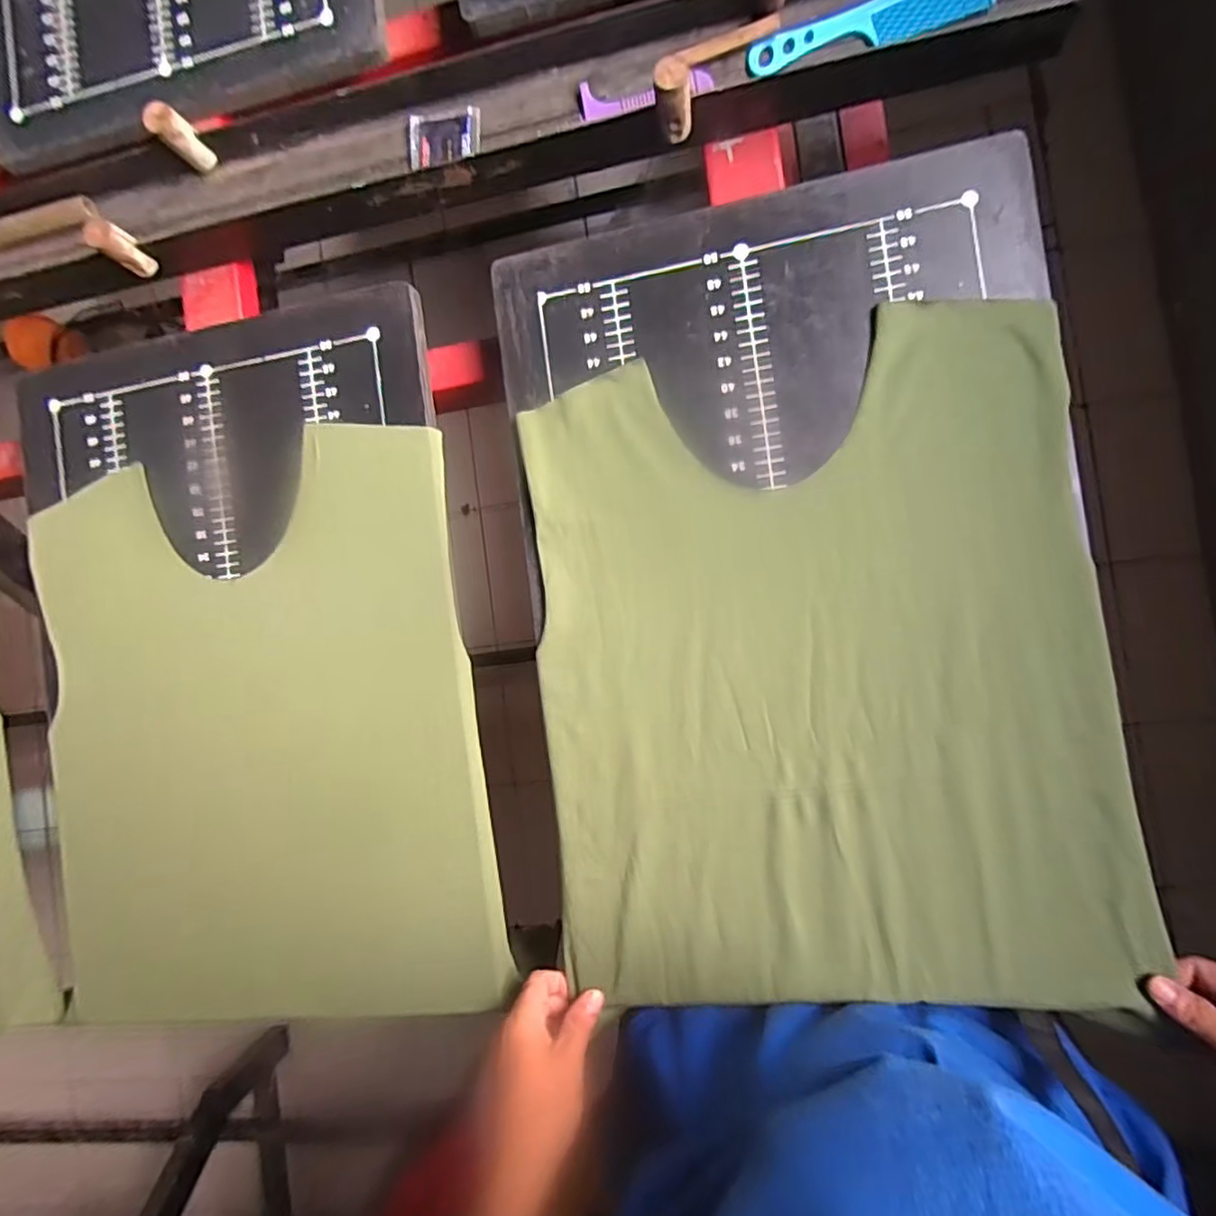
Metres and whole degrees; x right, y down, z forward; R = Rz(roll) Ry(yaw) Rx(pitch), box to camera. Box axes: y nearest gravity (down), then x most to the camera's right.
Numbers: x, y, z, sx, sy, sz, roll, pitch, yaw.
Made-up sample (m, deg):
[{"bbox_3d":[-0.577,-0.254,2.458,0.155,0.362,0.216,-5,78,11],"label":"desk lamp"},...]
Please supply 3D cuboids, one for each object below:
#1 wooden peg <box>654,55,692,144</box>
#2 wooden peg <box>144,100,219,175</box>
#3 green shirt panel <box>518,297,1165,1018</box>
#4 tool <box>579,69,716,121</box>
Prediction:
[{"bbox_3d":[0.047,-0.360,0.455,0.025,0.059,0.025,-7,89,9],"label":"wooden peg"},{"bbox_3d":[-0.346,-0.383,0.521,0.019,0.063,0.024,45,96,6],"label":"wooden peg"},{"bbox_3d":[0.144,0.047,0.464,0.389,0.008,0.470,-6,89,12],"label":"green shirt panel"},{"bbox_3d":[0.029,-0.399,0.488,0.101,0.014,0.030,-5,89,9],"label":"tool"}]

